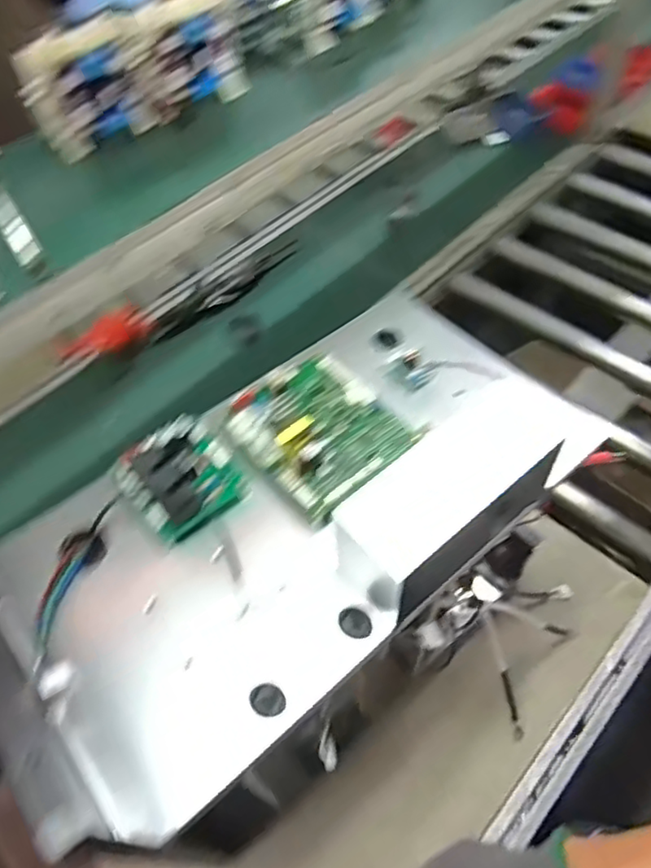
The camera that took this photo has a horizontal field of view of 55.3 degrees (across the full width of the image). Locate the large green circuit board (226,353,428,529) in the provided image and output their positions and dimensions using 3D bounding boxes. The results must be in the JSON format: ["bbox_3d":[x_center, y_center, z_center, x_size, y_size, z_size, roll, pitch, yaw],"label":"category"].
[{"bbox_3d":[-0.006,-0.014,0.581,0.138,0.035,0.152,-38,62,-20],"label":"large green circuit board"}]

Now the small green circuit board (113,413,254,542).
[{"bbox_3d":[-0.132,0.036,0.561,0.093,0.034,0.096,-32,60,-17],"label":"small green circuit board"}]

